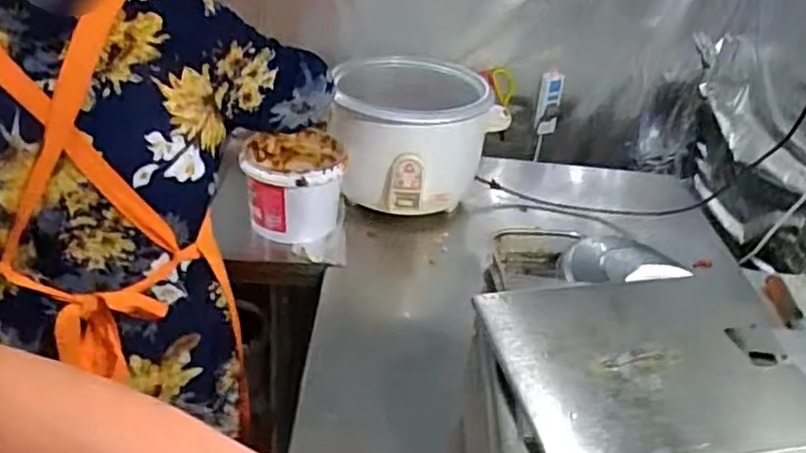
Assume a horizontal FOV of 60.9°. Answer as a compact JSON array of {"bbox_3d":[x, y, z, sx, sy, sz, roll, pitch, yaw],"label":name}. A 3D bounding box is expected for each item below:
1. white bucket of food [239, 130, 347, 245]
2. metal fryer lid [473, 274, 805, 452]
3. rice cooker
[{"bbox_3d":[-0.194,-0.063,1.219,0.166,0.157,0.163,6,31,-3],"label":"white bucket of food"},{"bbox_3d":[0.279,0.145,0.731,0.349,0.032,0.254,-4,36,-10],"label":"metal fryer lid"},{"bbox_3d":[0.020,-0.175,1.310,0.323,0.211,0.282,7,31,-1],"label":"rice cooker"}]

